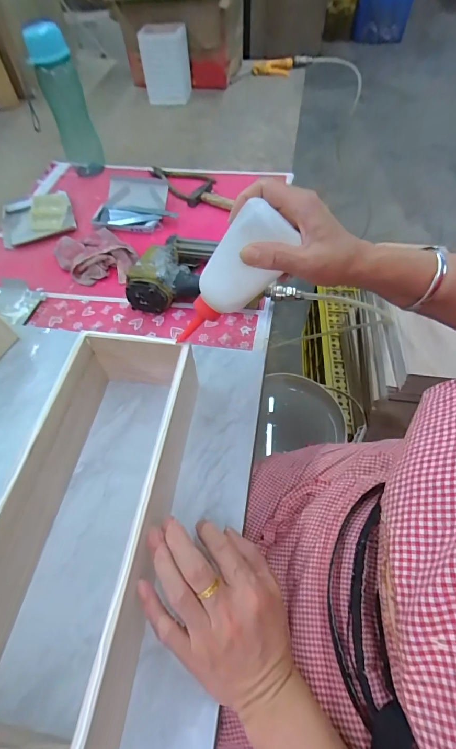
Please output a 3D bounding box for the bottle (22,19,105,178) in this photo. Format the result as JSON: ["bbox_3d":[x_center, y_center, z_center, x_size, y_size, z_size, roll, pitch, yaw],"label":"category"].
[{"bbox_3d":[-0.326,-0.547,0.708,0.079,0.247,0.064,-18,56,-8],"label":"bottle"}]

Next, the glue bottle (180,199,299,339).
[{"bbox_3d":[0.002,-0.091,0.338,0.055,0.148,0.034,34,30,-7],"label":"glue bottle"}]

